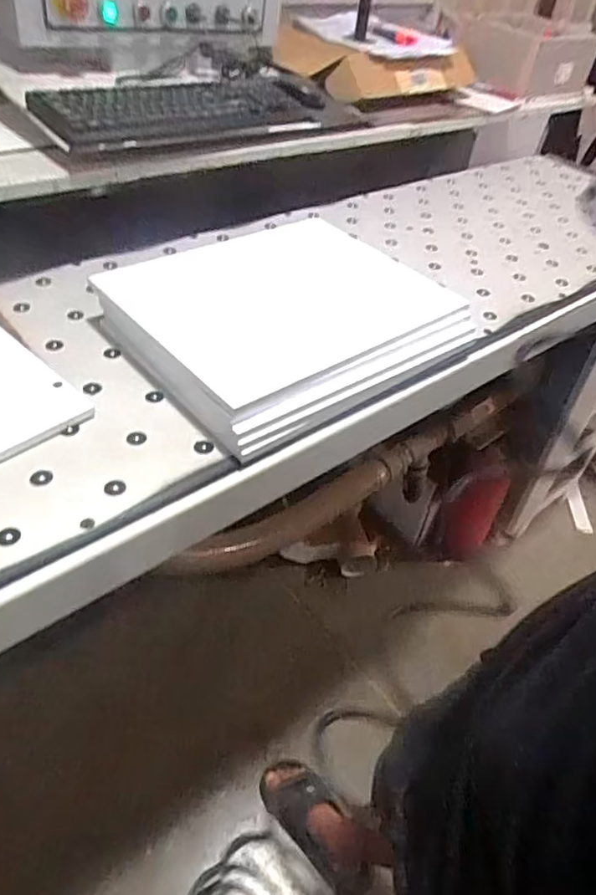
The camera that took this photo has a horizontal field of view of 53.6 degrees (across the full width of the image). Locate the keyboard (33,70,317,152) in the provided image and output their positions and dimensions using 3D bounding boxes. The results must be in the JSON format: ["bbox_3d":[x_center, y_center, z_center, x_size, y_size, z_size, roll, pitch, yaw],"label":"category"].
[{"bbox_3d":[-0.156,-0.532,0.925,0.485,0.041,0.161,-25,52,-30],"label":"keyboard"}]

